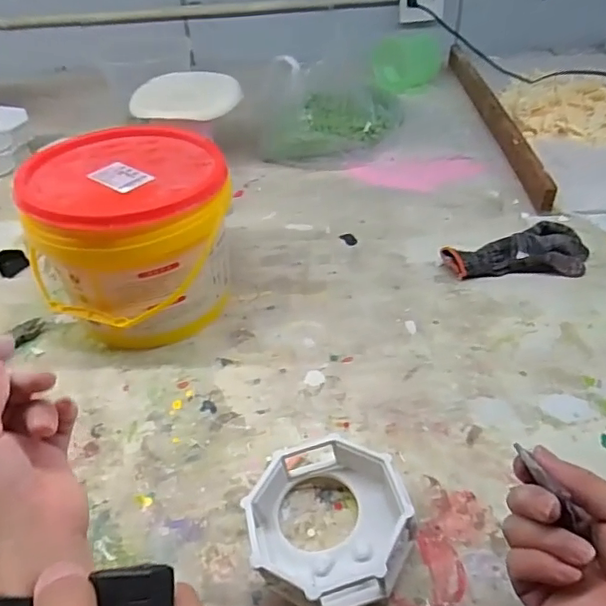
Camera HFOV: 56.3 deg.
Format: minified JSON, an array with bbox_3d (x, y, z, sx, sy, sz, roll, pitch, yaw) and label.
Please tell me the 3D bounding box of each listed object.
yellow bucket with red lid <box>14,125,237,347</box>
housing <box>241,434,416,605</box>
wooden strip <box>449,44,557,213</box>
[{"bbox_3d":[-0.181,-0.074,0.617,0.201,0.164,0.221,-15,43,-14],"label":"yellow bucket with red lid"},{"bbox_3d":[0.019,0.161,0.419,0.119,0.050,0.117,-9,42,-7],"label":"housing"},{"bbox_3d":[0.317,-0.317,0.949,0.026,0.049,0.560,-2,42,0],"label":"wooden strip"}]

